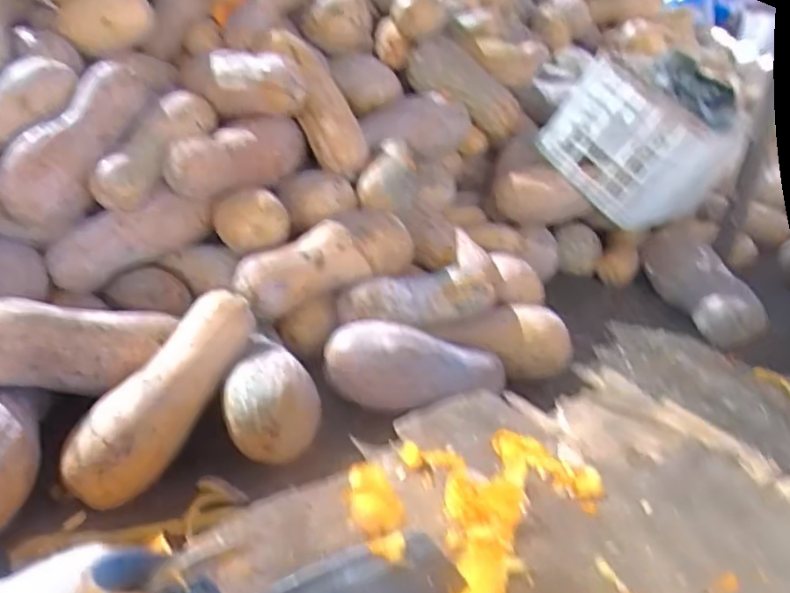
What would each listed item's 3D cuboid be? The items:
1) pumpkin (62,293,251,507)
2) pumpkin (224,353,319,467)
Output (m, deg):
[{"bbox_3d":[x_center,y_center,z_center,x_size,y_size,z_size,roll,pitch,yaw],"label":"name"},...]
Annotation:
[{"bbox_3d":[-0.375,0.157,1.058,0.115,0.111,0.418,16,52,21],"label":"pumpkin"},{"bbox_3d":[-0.215,0.189,1.103,0.156,0.142,0.160,-3,27,-15],"label":"pumpkin"}]

